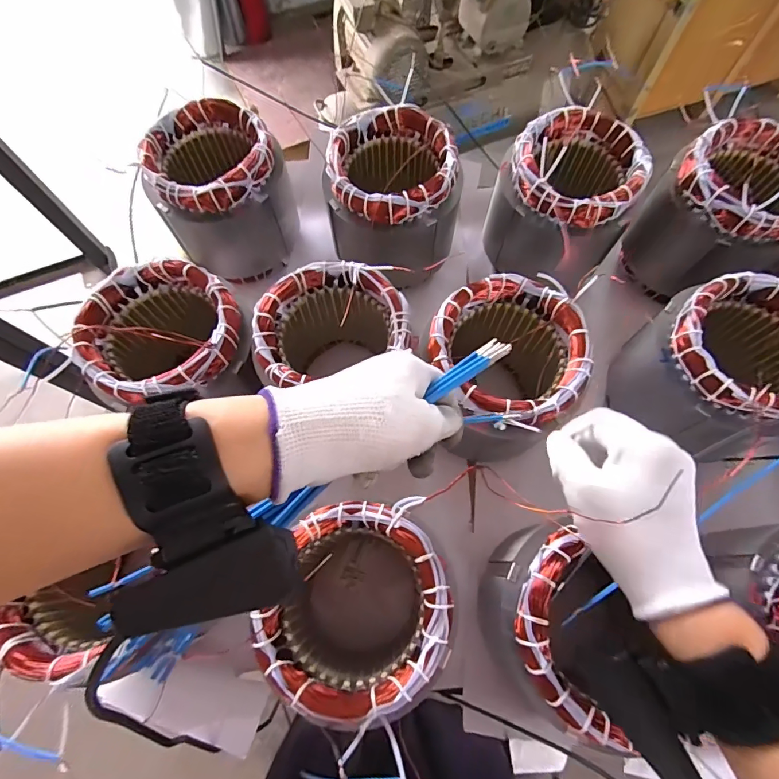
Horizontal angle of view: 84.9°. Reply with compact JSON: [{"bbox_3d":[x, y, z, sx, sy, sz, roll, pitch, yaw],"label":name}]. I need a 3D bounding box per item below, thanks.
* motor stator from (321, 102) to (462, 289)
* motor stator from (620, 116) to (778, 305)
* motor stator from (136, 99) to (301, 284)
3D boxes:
[{"bbox_3d":[0.006,-0.220,0.509,0.147,0.142,0.138,8,69,4],"label":"motor stator"},{"bbox_3d":[0.378,-0.194,0.494,0.143,0.147,0.144,41,75,15],"label":"motor stator"},{"bbox_3d":[-0.199,-0.236,0.524,0.152,0.146,0.140,0,69,1],"label":"motor stator"}]

